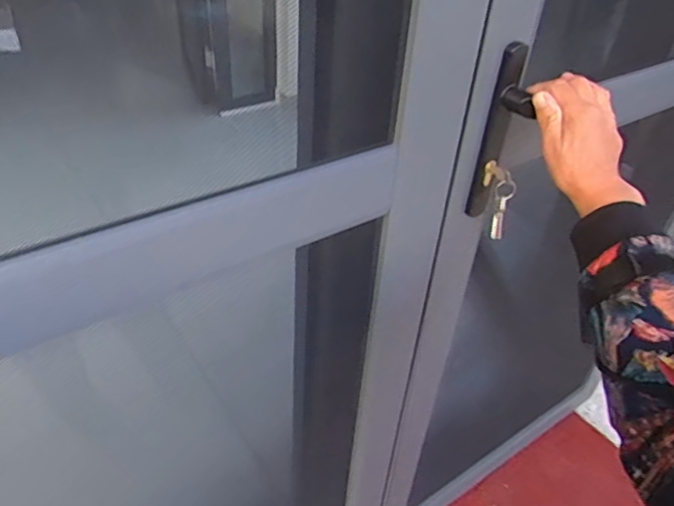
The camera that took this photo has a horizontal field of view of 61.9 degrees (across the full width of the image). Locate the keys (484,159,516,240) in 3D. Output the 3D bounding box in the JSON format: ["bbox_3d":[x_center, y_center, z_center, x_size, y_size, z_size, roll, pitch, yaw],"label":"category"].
[{"bbox_3d":[0.188,-0.061,0.649,0.018,0.091,0.034,-18,21,-28],"label":"keys"}]

